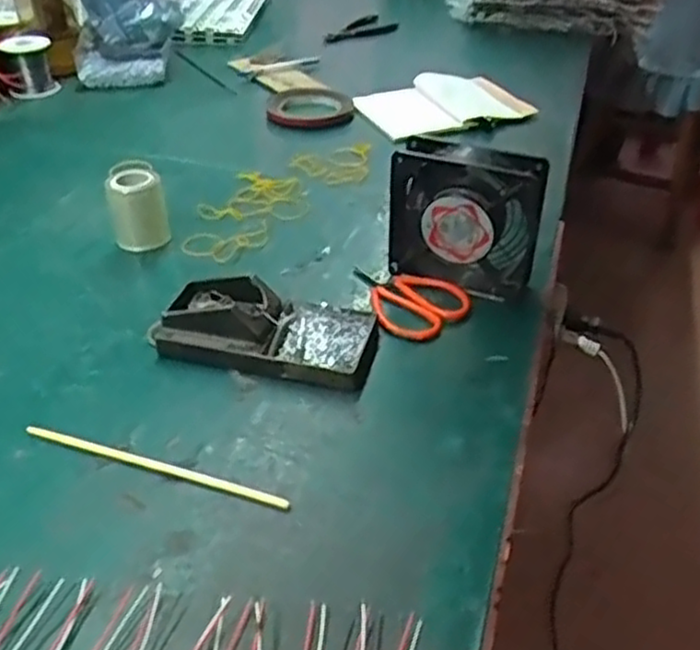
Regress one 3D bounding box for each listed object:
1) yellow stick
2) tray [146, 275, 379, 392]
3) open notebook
[{"bbox_3d":[-0.128,0.090,0.474,0.190,0.005,0.007,13,40,16],"label":"yellow stick"},{"bbox_3d":[-0.064,-0.002,0.567,0.165,0.038,0.081,10,39,12],"label":"tray"},{"bbox_3d":[0.121,-0.292,0.945,0.201,0.019,0.143,-17,41,-21],"label":"open notebook"}]

